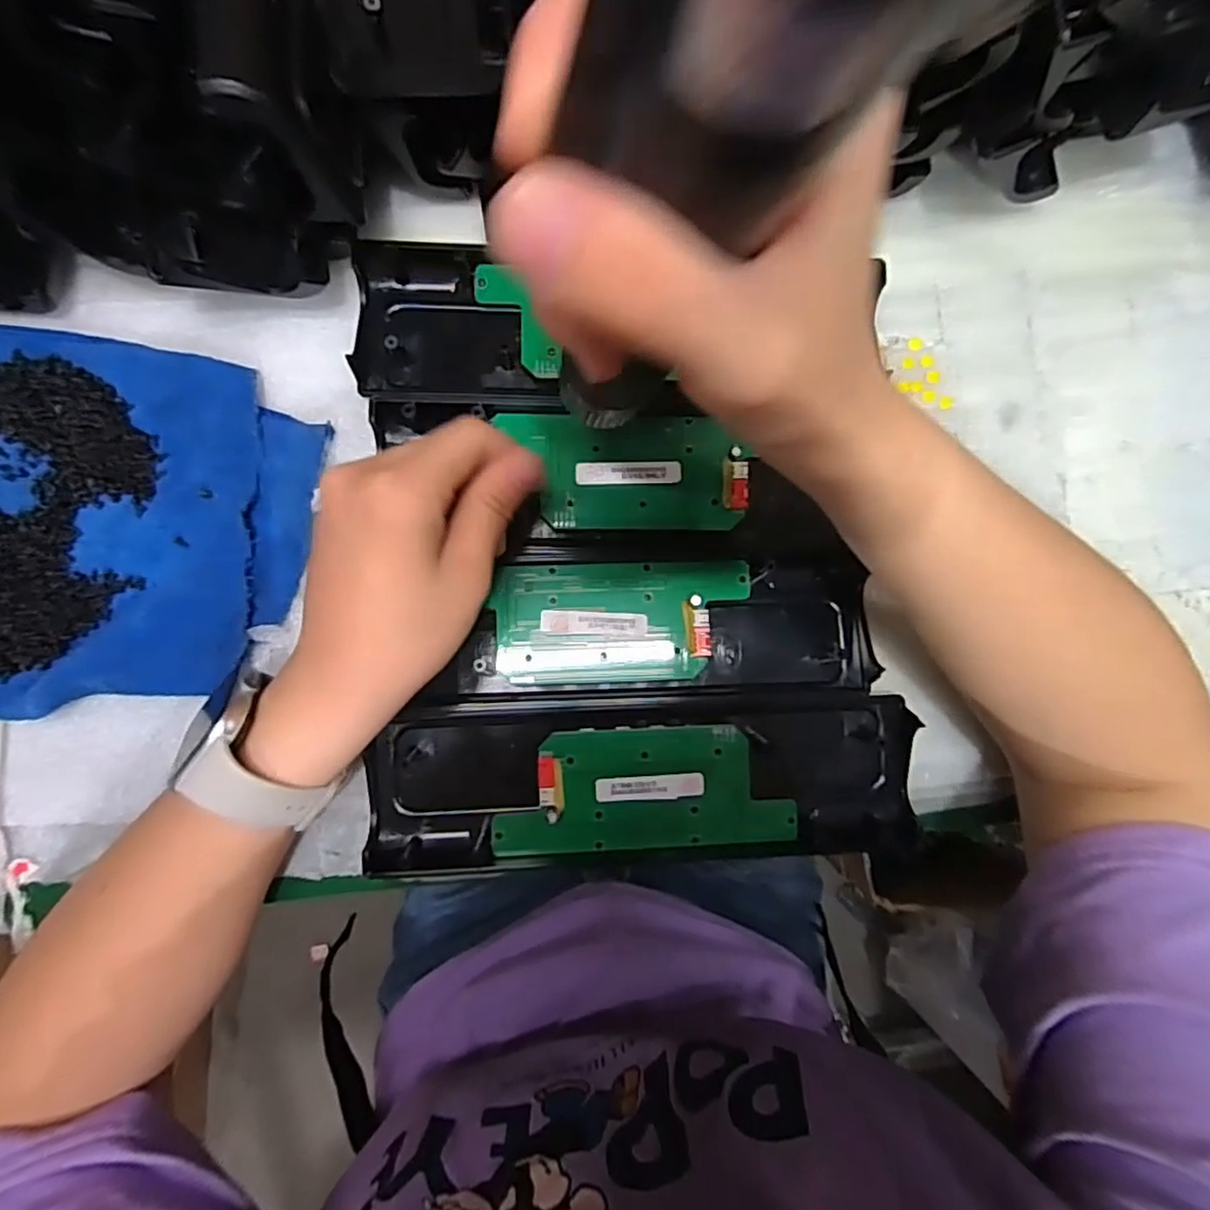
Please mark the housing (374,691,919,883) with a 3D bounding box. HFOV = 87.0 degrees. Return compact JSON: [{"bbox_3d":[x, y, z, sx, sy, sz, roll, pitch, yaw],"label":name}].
[{"bbox_3d":[0.019,0.081,0.293,0.242,0.018,0.073,-1,85,-4],"label":"housing"}]

